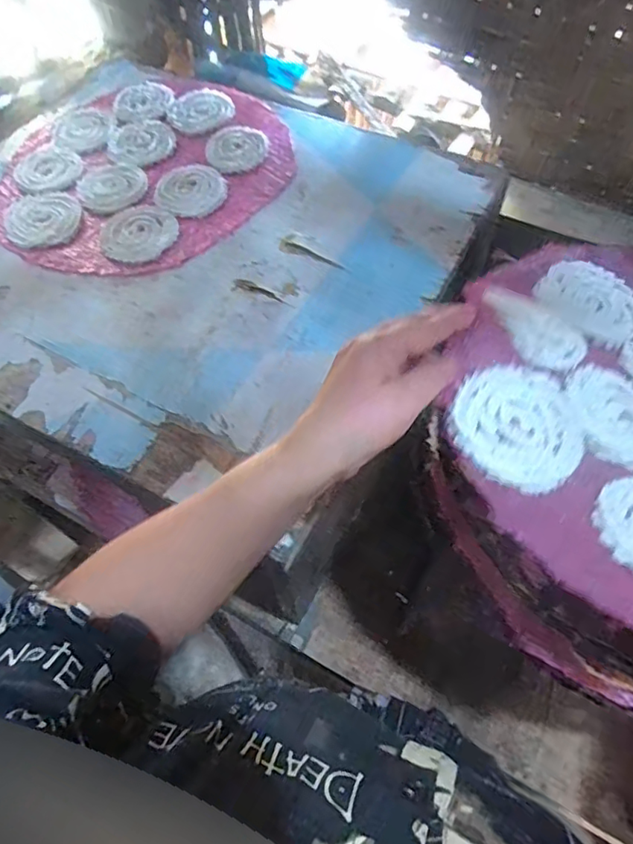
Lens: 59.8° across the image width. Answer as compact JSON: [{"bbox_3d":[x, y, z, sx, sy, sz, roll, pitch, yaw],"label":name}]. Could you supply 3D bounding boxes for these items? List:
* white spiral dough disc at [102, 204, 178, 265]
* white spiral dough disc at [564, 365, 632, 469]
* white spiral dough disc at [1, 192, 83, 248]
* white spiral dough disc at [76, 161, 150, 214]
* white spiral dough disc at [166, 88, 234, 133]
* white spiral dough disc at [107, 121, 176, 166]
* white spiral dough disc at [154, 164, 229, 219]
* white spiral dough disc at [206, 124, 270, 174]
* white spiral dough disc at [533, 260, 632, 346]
[{"bbox_3d":[-0.195,-0.206,0.601,0.081,0.007,0.082,0,61,1],"label":"white spiral dough disc"},{"bbox_3d":[0.194,-0.005,0.354,0.072,0.008,0.074,9,55,-14],"label":"white spiral dough disc"},{"bbox_3d":[-0.306,-0.226,0.613,0.082,0.009,0.084,0,61,1],"label":"white spiral dough disc"},{"bbox_3d":[-0.236,-0.274,0.641,0.079,0.006,0.077,0,61,1],"label":"white spiral dough disc"},{"bbox_3d":[-0.150,-0.404,0.709,0.083,0.004,0.087,0,61,1],"label":"white spiral dough disc"},{"bbox_3d":[-0.215,-0.344,0.677,0.080,0.004,0.080,0,61,1],"label":"white spiral dough disc"},{"bbox_3d":[-0.144,-0.267,0.632,0.080,0.006,0.079,0,61,1],"label":"white spiral dough disc"},{"bbox_3d":[-0.096,-0.334,0.670,0.076,0.004,0.089,-20,63,-10],"label":"white spiral dough disc"},{"bbox_3d":[0.219,-0.097,0.436,0.069,0.006,0.082,-34,66,-16],"label":"white spiral dough disc"}]

